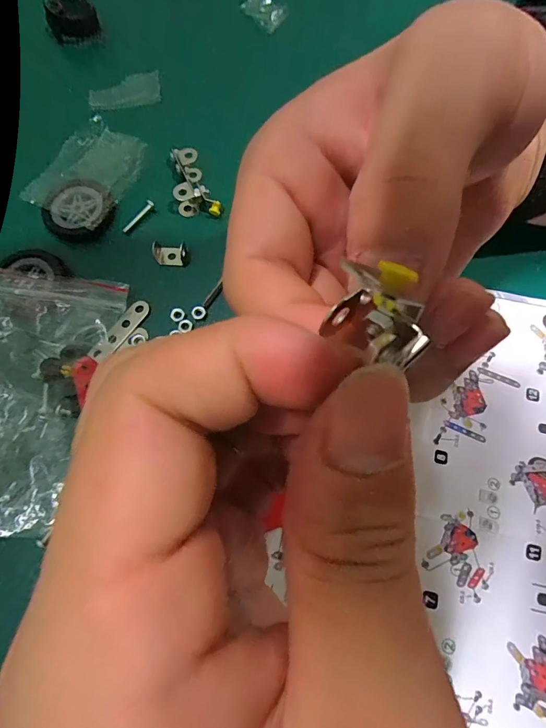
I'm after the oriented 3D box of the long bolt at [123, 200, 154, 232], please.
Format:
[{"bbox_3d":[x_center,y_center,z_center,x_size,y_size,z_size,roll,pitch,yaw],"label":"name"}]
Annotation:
[{"bbox_3d":[-0.073,-0.080,0.214,0.004,0.004,0.022,42,88,11],"label":"long bolt"}]

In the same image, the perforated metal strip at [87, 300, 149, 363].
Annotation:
[{"bbox_3d":[-0.076,-0.016,0.196,0.009,0.004,0.037,36,74,4],"label":"perforated metal strip"}]

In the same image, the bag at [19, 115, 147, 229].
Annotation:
[{"bbox_3d":[-0.100,-0.105,0.218,0.040,0.009,0.060,27,73,10],"label":"bag"}]

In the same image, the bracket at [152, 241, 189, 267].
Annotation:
[{"bbox_3d":[-0.054,-0.058,0.209,0.020,0.008,0.011,9,71,4],"label":"bracket"}]

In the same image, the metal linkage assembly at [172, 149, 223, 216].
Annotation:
[{"bbox_3d":[-0.045,-0.096,0.215,0.019,0.017,0.042,-25,72,-8],"label":"metal linkage assembly"}]

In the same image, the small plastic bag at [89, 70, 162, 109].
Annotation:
[{"bbox_3d":[-0.091,-0.167,0.243,0.043,0.004,0.018,-12,86,0],"label":"small plastic bag"}]

